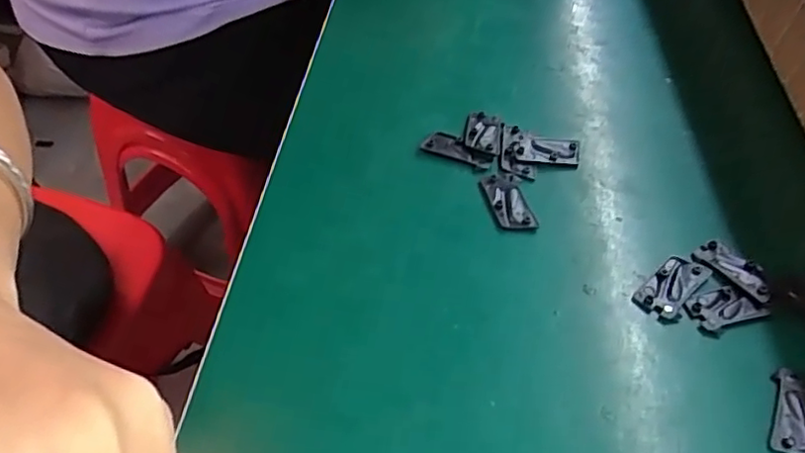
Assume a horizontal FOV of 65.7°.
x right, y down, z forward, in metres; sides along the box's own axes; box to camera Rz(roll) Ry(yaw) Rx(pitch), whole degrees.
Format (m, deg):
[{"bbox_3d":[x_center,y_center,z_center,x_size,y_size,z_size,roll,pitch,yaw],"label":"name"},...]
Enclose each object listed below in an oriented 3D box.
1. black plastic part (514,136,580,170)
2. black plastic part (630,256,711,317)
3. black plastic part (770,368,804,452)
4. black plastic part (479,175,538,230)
[{"bbox_3d":[0.069,-0.036,0.298,0.031,0.004,0.018,4,47,-3],"label":"black plastic part"},{"bbox_3d":[0.109,0.023,0.250,0.034,0.004,0.016,-32,58,-30],"label":"black plastic part"},{"bbox_3d":[0.135,0.064,0.216,0.015,0.004,0.032,17,48,9],"label":"black plastic part"},{"bbox_3d":[0.046,-0.011,0.275,0.015,0.004,0.034,-10,50,-15],"label":"black plastic part"}]

